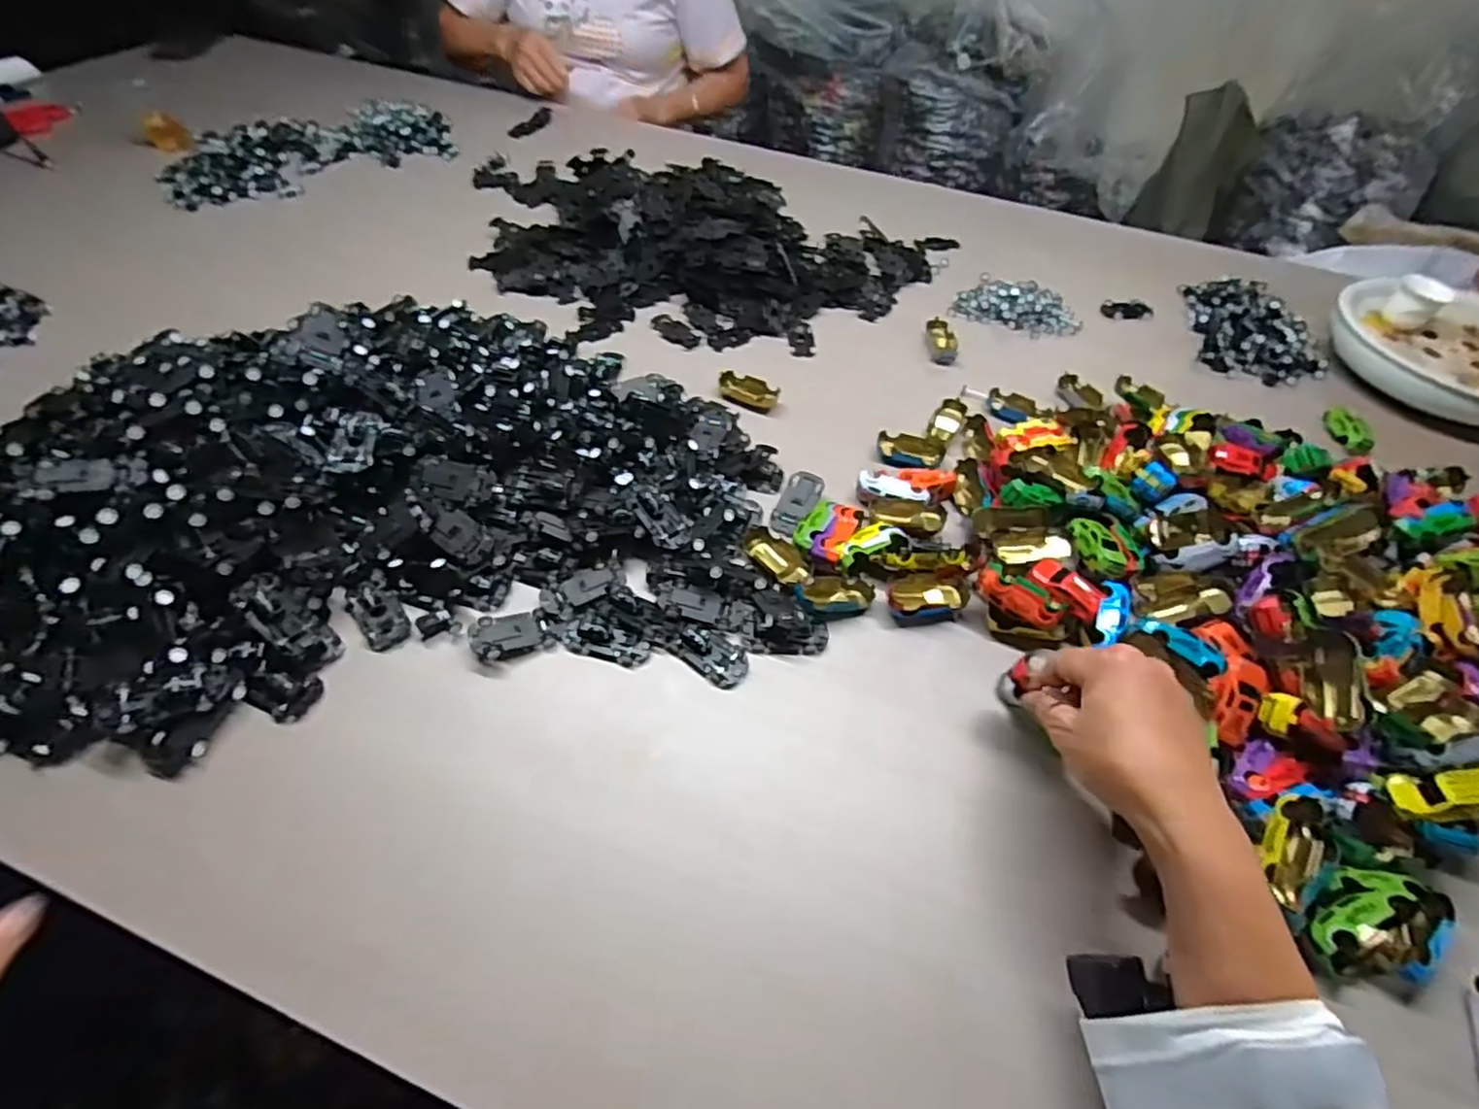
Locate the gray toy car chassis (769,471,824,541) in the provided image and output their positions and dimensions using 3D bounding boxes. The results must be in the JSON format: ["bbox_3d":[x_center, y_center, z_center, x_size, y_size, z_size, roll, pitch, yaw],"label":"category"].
[{"bbox_3d":[0.048,-0.042,0.583,0.032,0.012,0.076,20,52,12],"label":"gray toy car chassis"}]

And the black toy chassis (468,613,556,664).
[{"bbox_3d":[-0.163,0.055,0.485,0.053,0.017,0.030,-14,53,-15],"label":"black toy chassis"}]

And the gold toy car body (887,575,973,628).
[{"bbox_3d":[0.145,0.034,0.527,0.063,0.021,0.036,-5,51,-8],"label":"gold toy car body"}]

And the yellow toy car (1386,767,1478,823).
[{"bbox_3d":[0.432,0.145,0.413,0.059,0.026,0.029,-9,50,7],"label":"yellow toy car"}]

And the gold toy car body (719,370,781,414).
[{"bbox_3d":[0.008,-0.167,0.691,0.063,0.014,0.032,24,53,15],"label":"gold toy car body"}]

